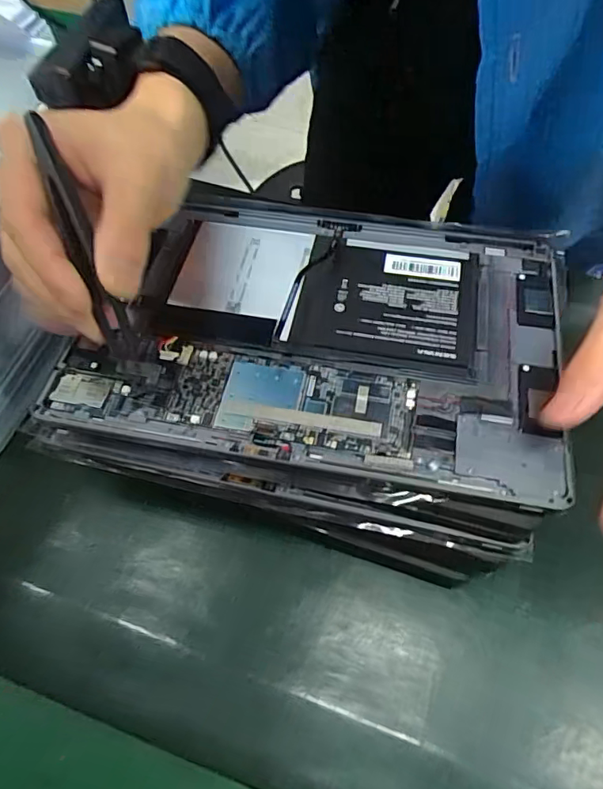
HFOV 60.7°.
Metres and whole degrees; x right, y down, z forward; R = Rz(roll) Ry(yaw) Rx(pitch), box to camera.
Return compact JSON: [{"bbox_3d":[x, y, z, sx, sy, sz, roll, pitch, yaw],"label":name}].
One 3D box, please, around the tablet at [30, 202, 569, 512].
[{"bbox_3d":[0.009,-0.039,0.283,0.248,0.010,0.167,9,60,7],"label":"tablet"}]

